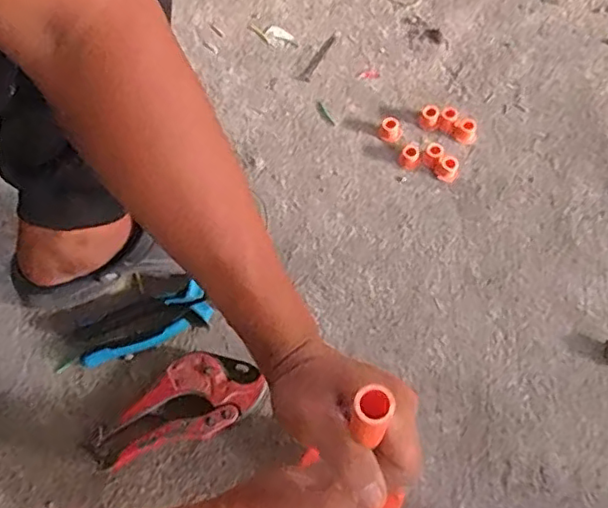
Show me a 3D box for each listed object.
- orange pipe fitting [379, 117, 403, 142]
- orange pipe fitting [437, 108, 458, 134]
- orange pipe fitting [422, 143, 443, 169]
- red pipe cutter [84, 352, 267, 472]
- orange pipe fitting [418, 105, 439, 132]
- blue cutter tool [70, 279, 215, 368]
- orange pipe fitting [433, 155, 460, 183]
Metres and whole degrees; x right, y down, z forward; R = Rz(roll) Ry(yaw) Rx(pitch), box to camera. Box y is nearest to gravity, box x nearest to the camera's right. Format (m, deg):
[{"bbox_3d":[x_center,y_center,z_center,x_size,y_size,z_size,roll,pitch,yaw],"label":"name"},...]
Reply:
[{"bbox_3d":[0.114,-0.164,0.785,0.030,0.022,0.024,36,69,18],"label":"orange pipe fitting"},{"bbox_3d":[0.191,-0.176,0.790,0.023,0.027,0.024,17,65,11],"label":"orange pipe fitting"},{"bbox_3d":[0.166,-0.127,0.763,0.023,0.021,0.025,-1,63,2],"label":"orange pipe fitting"},{"bbox_3d":[-0.135,0.160,0.622,0.180,0.024,0.084,-21,64,-9],"label":"red pipe cutter"},{"bbox_3d":[0.168,-0.182,0.792,0.026,0.021,0.026,13,64,8],"label":"orange pipe fitting"},{"bbox_3d":[-0.186,0.077,0.665,0.149,0.029,0.062,-19,64,-8],"label":"blue cutter tool"},{"bbox_3d":[0.182,-0.109,0.753,0.030,0.022,0.023,32,68,17],"label":"orange pipe fitting"}]

